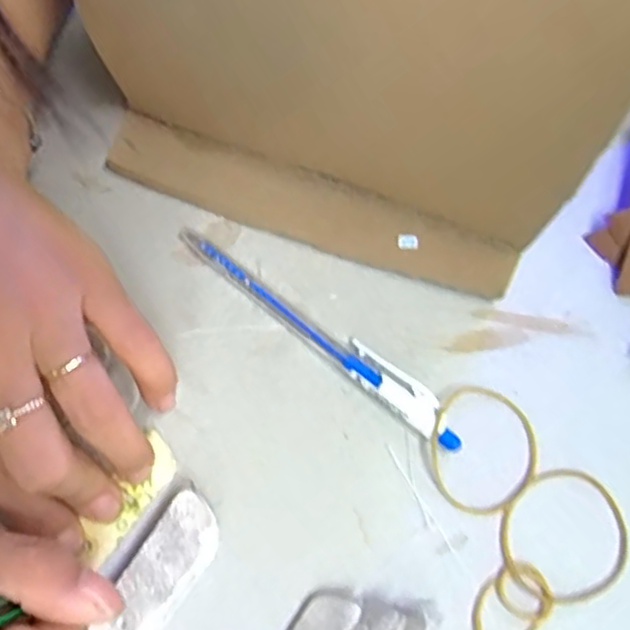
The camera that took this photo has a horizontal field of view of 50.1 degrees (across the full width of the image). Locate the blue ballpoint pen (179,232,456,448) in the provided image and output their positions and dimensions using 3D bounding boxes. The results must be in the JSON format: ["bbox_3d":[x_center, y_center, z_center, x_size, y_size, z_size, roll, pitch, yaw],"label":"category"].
[{"bbox_3d":[0.002,0.006,0.267,0.135,0.008,0.014,39,78,10],"label":"blue ballpoint pen"}]

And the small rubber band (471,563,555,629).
[{"bbox_3d":[0.070,0.105,0.239,0.033,0.004,0.022,-42,78,-11],"label":"small rubber band"}]

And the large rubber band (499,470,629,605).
[{"bbox_3d":[0.091,0.081,0.247,0.047,0.004,0.045,0,74,0],"label":"large rubber band"}]

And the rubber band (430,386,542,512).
[{"bbox_3d":[0.063,0.050,0.255,0.044,0.006,0.044,-39,78,-10],"label":"rubber band"}]

